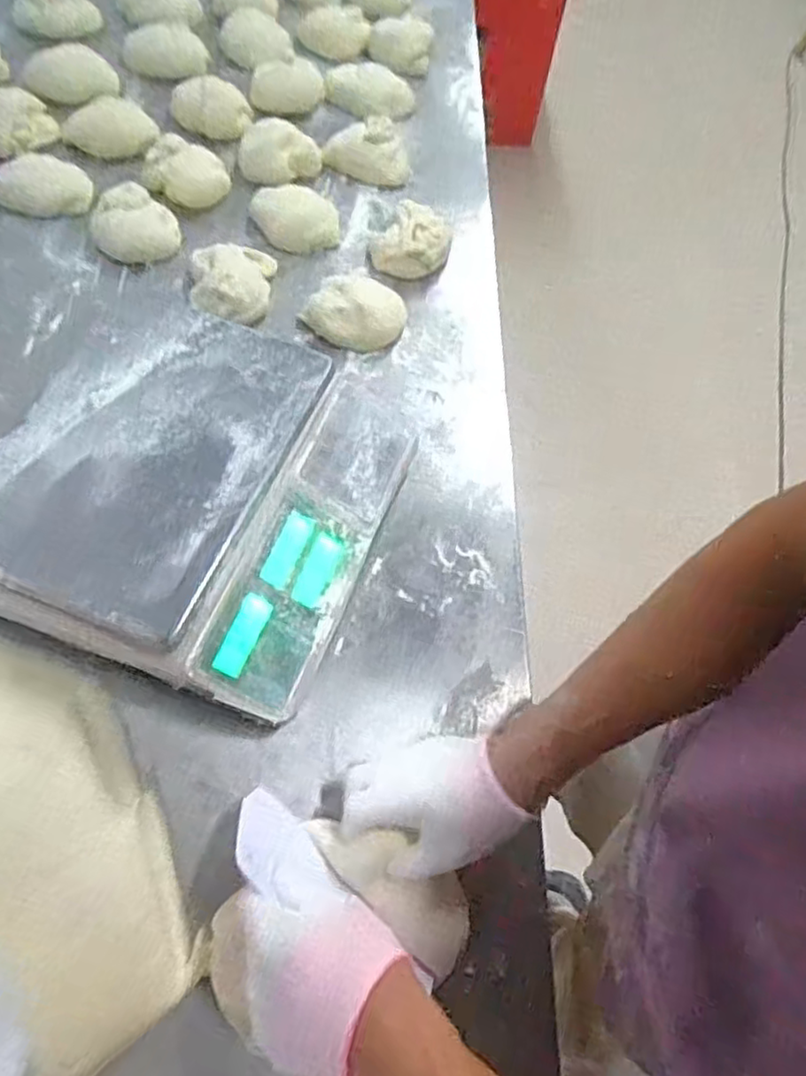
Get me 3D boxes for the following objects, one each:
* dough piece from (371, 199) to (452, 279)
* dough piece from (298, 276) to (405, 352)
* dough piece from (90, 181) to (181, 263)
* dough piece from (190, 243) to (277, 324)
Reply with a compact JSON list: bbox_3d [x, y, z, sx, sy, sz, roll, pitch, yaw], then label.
[{"bbox_3d":[0.010,-0.369,0.846,0.107,0.050,0.097,3,62,1],"label":"dough piece"},{"bbox_3d":[-0.057,-0.270,0.786,0.118,0.043,0.101,14,63,7],"label":"dough piece"},{"bbox_3d":[-0.336,-0.391,0.838,0.097,0.038,0.097,-25,65,-13],"label":"dough piece"},{"bbox_3d":[-0.202,-0.309,0.801,0.097,0.047,0.117,3,62,1],"label":"dough piece"}]

